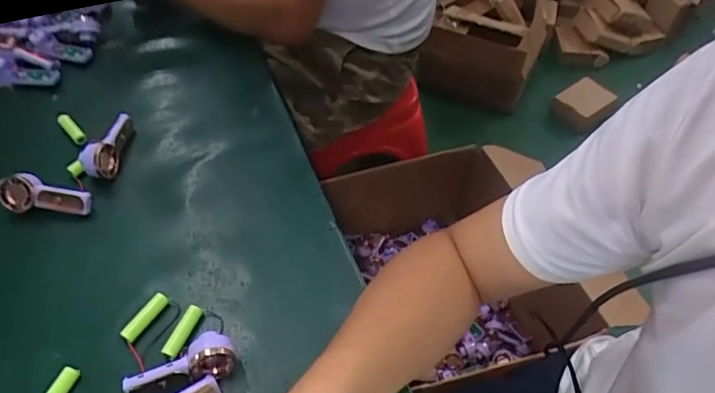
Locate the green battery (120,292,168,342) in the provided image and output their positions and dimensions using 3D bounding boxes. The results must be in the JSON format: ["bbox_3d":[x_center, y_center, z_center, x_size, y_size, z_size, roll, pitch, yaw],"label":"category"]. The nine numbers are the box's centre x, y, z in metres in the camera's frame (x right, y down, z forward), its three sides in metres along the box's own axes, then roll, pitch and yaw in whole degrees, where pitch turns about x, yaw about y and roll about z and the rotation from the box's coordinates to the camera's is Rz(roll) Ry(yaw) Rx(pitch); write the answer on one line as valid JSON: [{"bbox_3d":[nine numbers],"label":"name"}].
[{"bbox_3d":[-0.201,0.112,0.474,0.014,0.010,0.050,27,56,19],"label":"green battery"}]

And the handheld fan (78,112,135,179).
[{"bbox_3d":[-0.295,-0.060,0.592,0.033,0.039,0.080,6,52,3],"label":"handheld fan"}]

